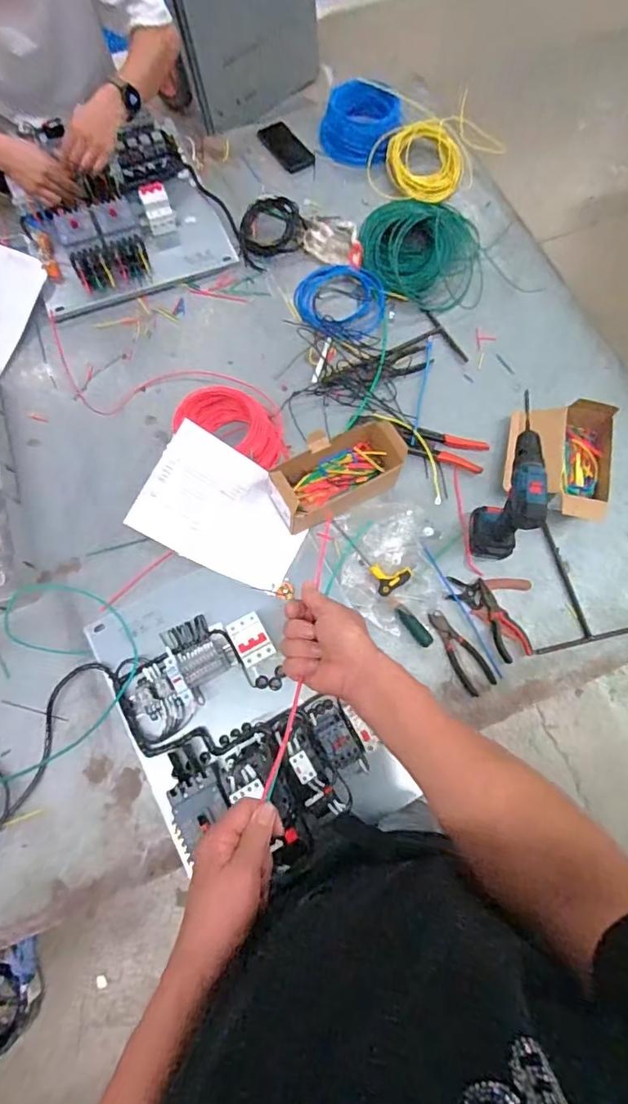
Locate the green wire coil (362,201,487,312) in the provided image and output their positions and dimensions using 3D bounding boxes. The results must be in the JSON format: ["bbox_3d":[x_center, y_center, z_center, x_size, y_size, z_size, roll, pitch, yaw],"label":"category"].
[{"bbox_3d":[0.238,-0.639,1.092,0.261,0.085,0.230,-3,73,-2],"label":"green wire coil"}]

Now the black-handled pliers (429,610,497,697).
[{"bbox_3d":[0.247,0.171,0.887,0.050,0.007,0.151,-33,76,-10],"label":"black-handled pliers"}]

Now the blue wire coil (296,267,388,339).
[{"bbox_3d":[0.052,-0.528,1.086,0.191,0.032,0.177,0,73,-1],"label":"blue wire coil"}]

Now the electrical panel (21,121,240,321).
[{"bbox_3d":[-0.429,-0.743,1.129,0.427,0.083,0.391,-25,75,-8],"label":"electrical panel"}]

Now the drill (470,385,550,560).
[{"bbox_3d":[0.322,-0.086,0.857,0.058,0.195,0.171,9,73,2],"label":"drill"}]

